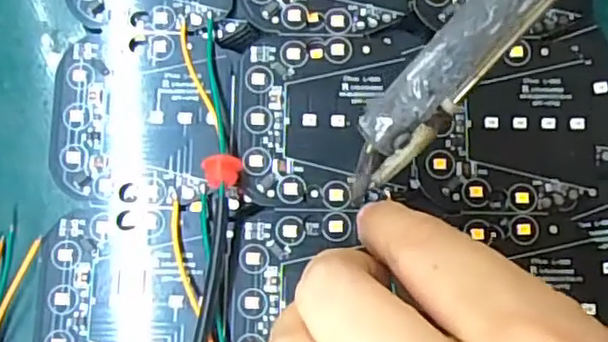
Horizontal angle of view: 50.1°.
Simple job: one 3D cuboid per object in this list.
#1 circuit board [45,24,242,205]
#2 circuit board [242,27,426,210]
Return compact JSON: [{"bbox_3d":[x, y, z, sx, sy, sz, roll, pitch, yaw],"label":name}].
[{"bbox_3d":[-0.048,-0.017,0.196,0.054,0.004,0.052,-3,81,-1],"label":"circuit board"},{"bbox_3d":[0.008,-0.016,0.195,0.052,0.004,0.054,1,80,-1],"label":"circuit board"}]

